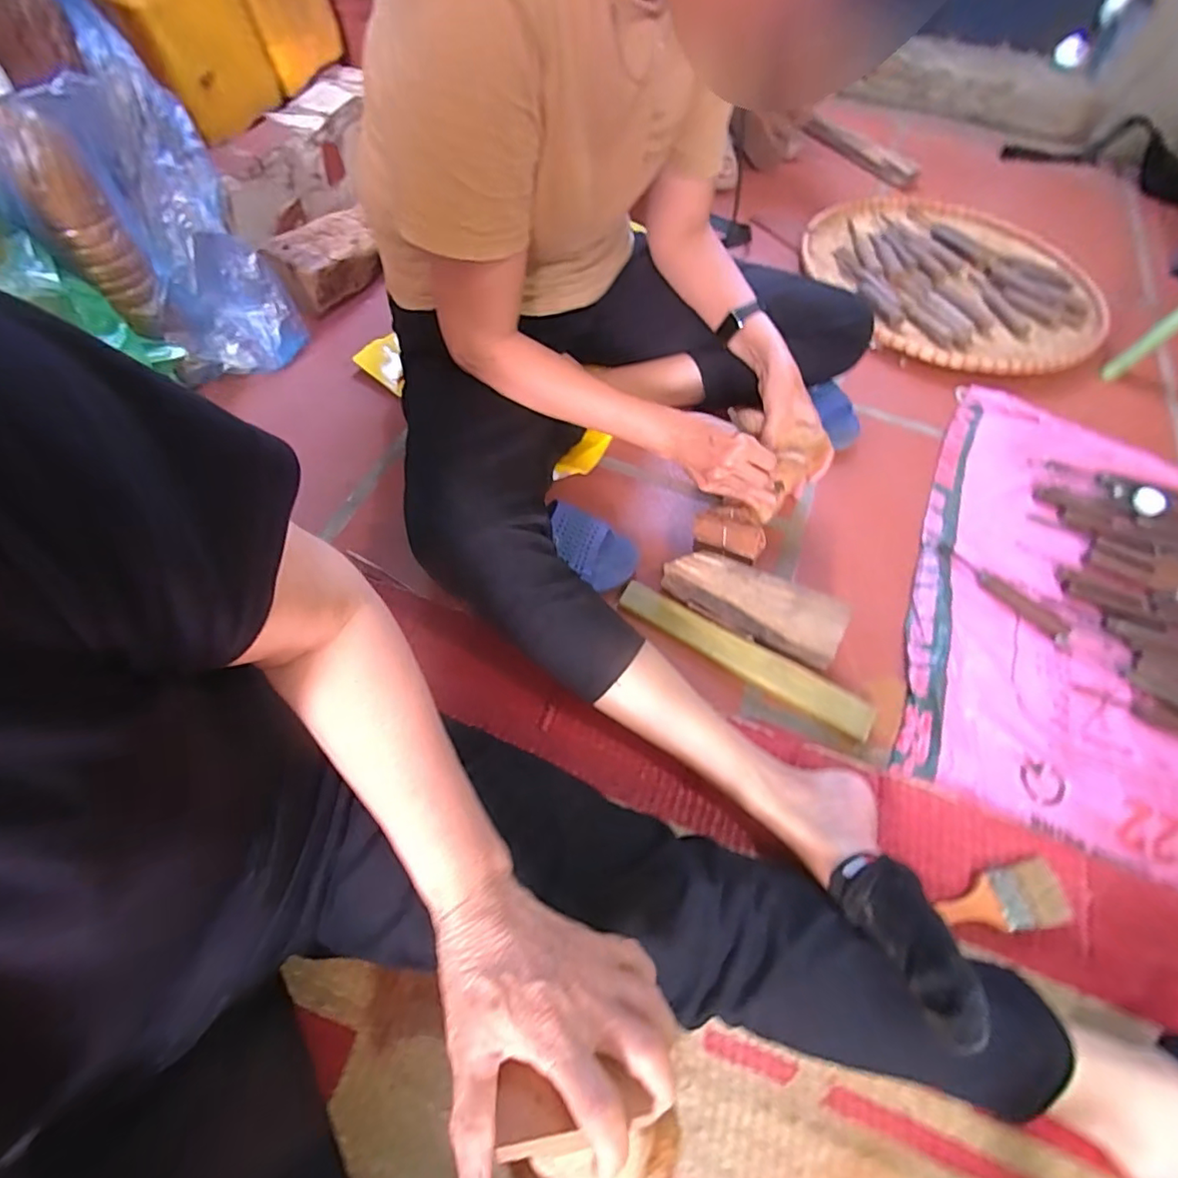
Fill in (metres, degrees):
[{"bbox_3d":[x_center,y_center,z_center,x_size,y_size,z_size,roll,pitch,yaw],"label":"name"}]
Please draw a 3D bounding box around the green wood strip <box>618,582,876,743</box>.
[{"bbox_3d":[0.164,0.071,0.603,0.280,0.022,0.044,29,63,14],"label":"green wood strip"}]

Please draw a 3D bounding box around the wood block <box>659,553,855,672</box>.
[{"bbox_3d":[0.174,0.017,0.609,0.194,0.061,0.055,25,63,12],"label":"wood block"}]

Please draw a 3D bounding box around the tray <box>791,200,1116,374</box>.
[{"bbox_3d":[0.644,-0.548,0.978,0.462,0.030,0.489,-14,62,-10],"label":"tray"}]

